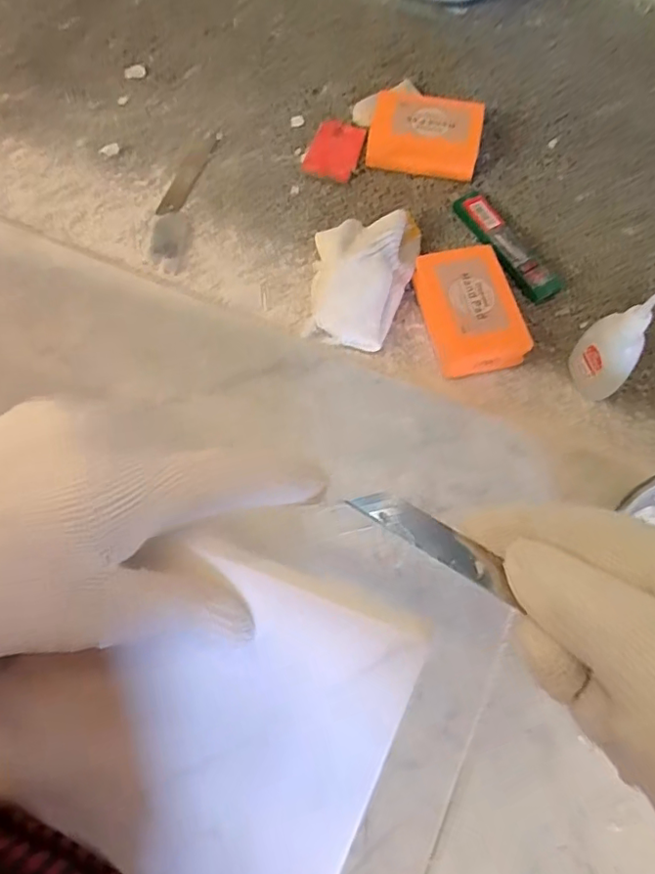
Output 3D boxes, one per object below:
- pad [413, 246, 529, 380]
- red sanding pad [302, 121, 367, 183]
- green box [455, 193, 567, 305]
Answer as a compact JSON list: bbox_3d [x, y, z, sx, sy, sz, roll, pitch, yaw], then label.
[{"bbox_3d":[0.102,-0.092,0.417,0.062,0.034,0.092,-13,68,-6],"label":"pad"},{"bbox_3d":[0.007,-0.256,0.503,0.042,0.009,0.067,16,68,6],"label":"red sanding pad"},{"bbox_3d":[0.144,-0.156,0.455,0.029,0.014,0.114,-33,71,-13],"label":"green box"}]

